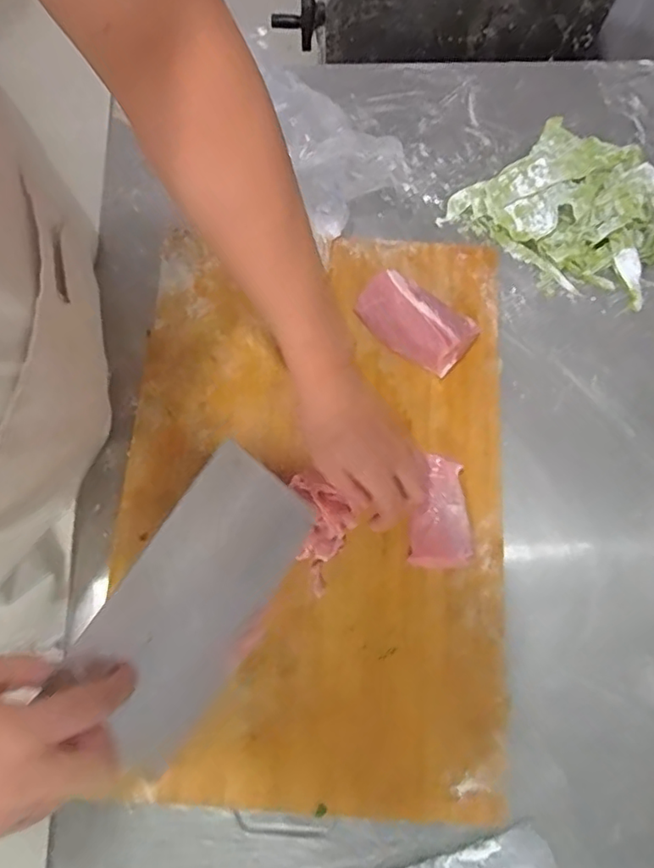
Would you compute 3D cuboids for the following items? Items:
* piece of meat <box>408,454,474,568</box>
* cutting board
[{"bbox_3d":[0.111,0.076,0.567,0.053,0.024,0.102,8,74,1],"label":"piece of meat"},{"bbox_3d":[-0.017,0.060,0.588,0.374,0.031,0.558,3,74,0],"label":"cutting board"}]

